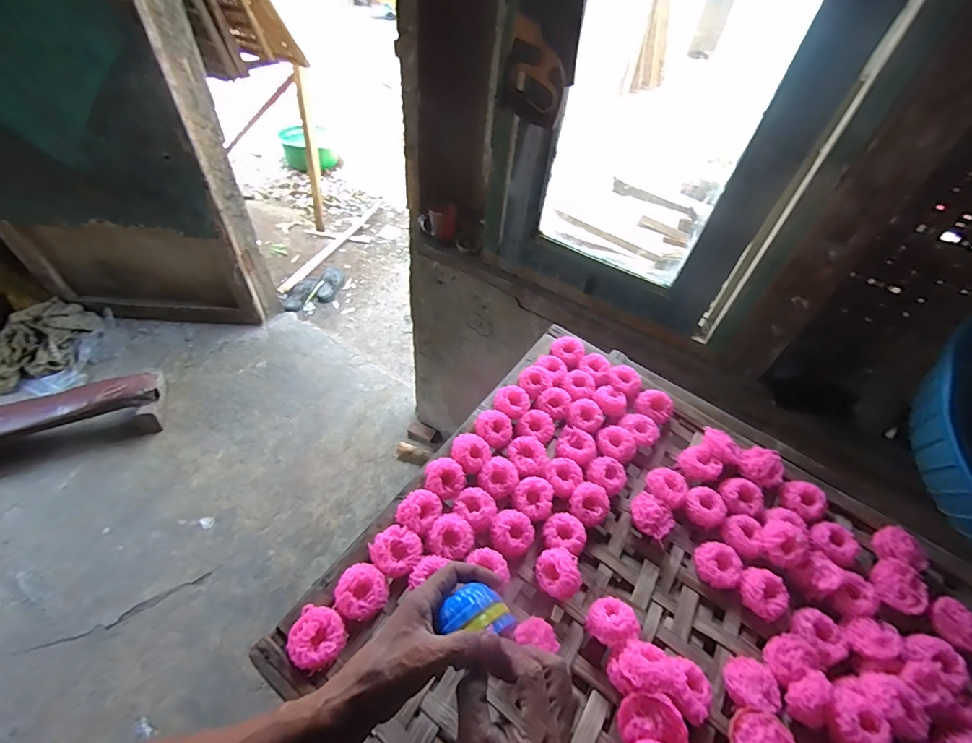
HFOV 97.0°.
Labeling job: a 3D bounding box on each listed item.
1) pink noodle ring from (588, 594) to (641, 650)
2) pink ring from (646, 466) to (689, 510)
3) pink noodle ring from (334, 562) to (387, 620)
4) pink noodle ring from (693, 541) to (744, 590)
[{"bbox_3d":[0.141,0.279,0.479,0.053,0.034,0.051,3,49,-4],"label":"pink noodle ring"},{"bbox_3d":[0.247,0.158,0.591,0.052,0.020,0.049,3,49,-4],"label":"pink ring"},{"bbox_3d":[-0.134,0.236,0.461,0.055,0.014,0.050,3,49,-4],"label":"pink noodle ring"},{"bbox_3d":[0.287,0.239,0.533,0.052,0.028,0.051,3,49,-4],"label":"pink noodle ring"}]

